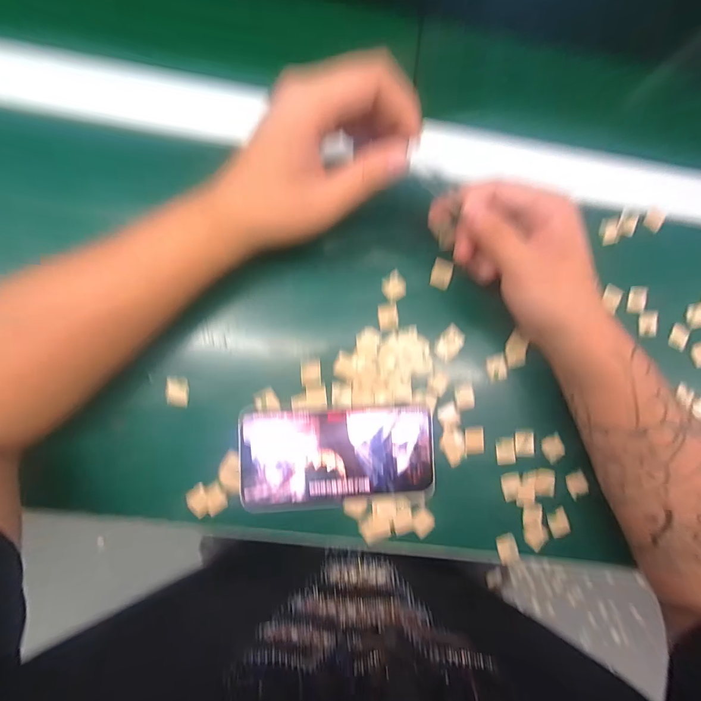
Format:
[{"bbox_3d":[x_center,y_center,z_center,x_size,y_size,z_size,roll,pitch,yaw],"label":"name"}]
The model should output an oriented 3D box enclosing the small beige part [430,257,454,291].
[{"bbox_3d":[0.073,-0.062,0.300,0.015,0.010,0.022,14,85,-3],"label":"small beige part"}]

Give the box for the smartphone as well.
[{"bbox_3d":[-0.008,0.081,0.284,0.143,0.016,0.073,-1,85,-4],"label":"smartphone"}]

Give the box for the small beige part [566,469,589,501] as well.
[{"bbox_3d":[0.184,0.109,0.303,0.015,0.004,0.021,-17,87,-5],"label":"small beige part"}]

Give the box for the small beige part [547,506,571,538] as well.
[{"bbox_3d":[0.167,0.138,0.298,0.015,0.004,0.022,-13,87,-5],"label":"small beige part"}]

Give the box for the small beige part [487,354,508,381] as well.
[{"bbox_3d":[0.119,0.014,0.301,0.015,0.004,0.020,-10,87,-5],"label":"small beige part"}]

